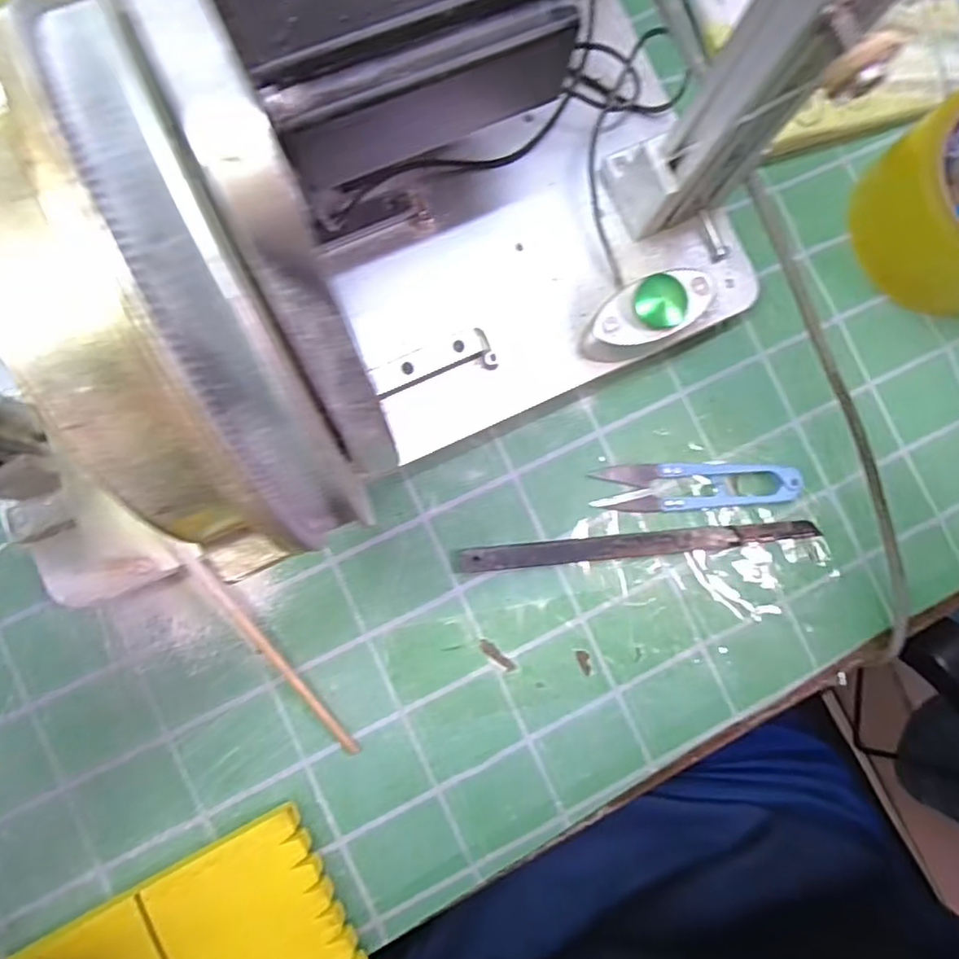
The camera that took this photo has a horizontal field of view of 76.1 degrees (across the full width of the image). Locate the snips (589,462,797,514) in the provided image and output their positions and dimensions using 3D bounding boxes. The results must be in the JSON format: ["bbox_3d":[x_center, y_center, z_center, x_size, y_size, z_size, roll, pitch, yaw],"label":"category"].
[{"bbox_3d":[0.108,0.003,0.302,0.100,0.010,0.024,-1,85,-5],"label":"snips"}]

